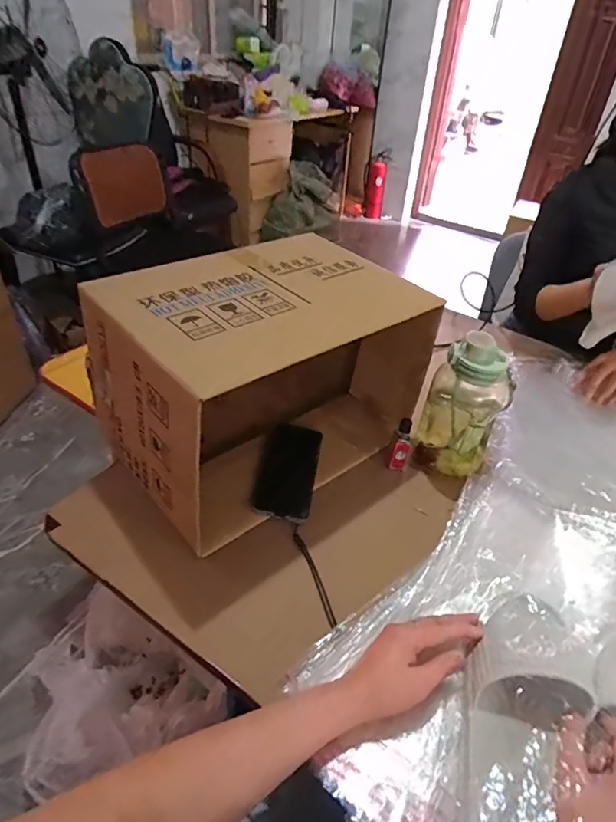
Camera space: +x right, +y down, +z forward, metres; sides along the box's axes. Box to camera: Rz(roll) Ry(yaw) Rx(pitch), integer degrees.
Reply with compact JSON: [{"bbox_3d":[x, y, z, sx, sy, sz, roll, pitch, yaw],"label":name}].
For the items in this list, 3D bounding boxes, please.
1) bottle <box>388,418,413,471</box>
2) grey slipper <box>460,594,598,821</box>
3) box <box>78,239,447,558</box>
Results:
[{"bbox_3d":[0.140,0.051,0.755,0.031,0.078,0.037,13,39,11],"label":"bottle"},{"bbox_3d":[0.187,0.282,0.448,0.092,0.089,0.255,19,36,18],"label":"grey slipper"},{"bbox_3d":[-0.054,-0.057,0.734,0.435,0.275,0.273,-25,47,-32],"label":"box"}]

